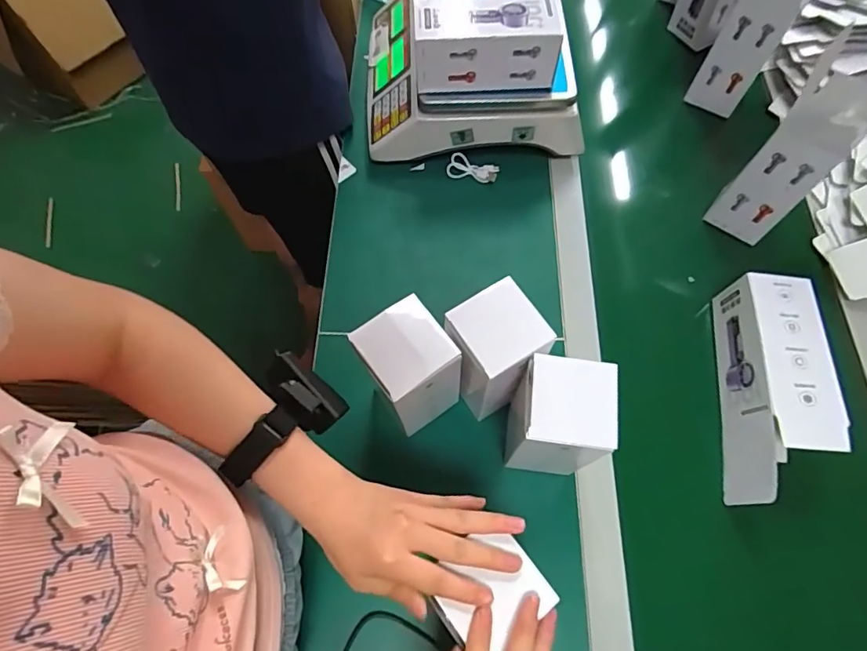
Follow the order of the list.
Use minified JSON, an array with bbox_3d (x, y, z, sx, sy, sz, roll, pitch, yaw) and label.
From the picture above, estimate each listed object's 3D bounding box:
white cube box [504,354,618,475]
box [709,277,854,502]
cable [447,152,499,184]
[{"bbox_3d":[0.113,0.089,0.472,0.075,0.150,0.084,8,66,3],"label":"white cube box"},{"bbox_3d":[0.367,0.069,0.537,0.084,0.065,0.237,9,66,3],"label":"box"},{"bbox_3d":[0.054,-0.219,0.695,0.071,0.016,0.031,10,66,4],"label":"cable"}]

